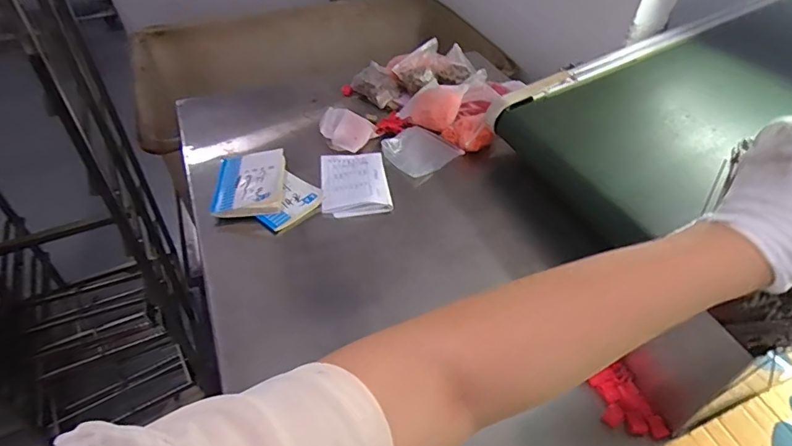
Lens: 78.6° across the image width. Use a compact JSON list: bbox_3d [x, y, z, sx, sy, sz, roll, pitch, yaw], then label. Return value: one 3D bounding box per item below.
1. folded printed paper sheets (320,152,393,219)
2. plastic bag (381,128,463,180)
[{"bbox_3d":[-0.085,-0.084,0.979,0.131,0.020,0.182,-5,45,-8],"label":"folded printed paper sheets"},{"bbox_3d":[0.051,-0.157,1.058,0.131,0.033,0.133,32,52,27],"label":"plastic bag"}]

